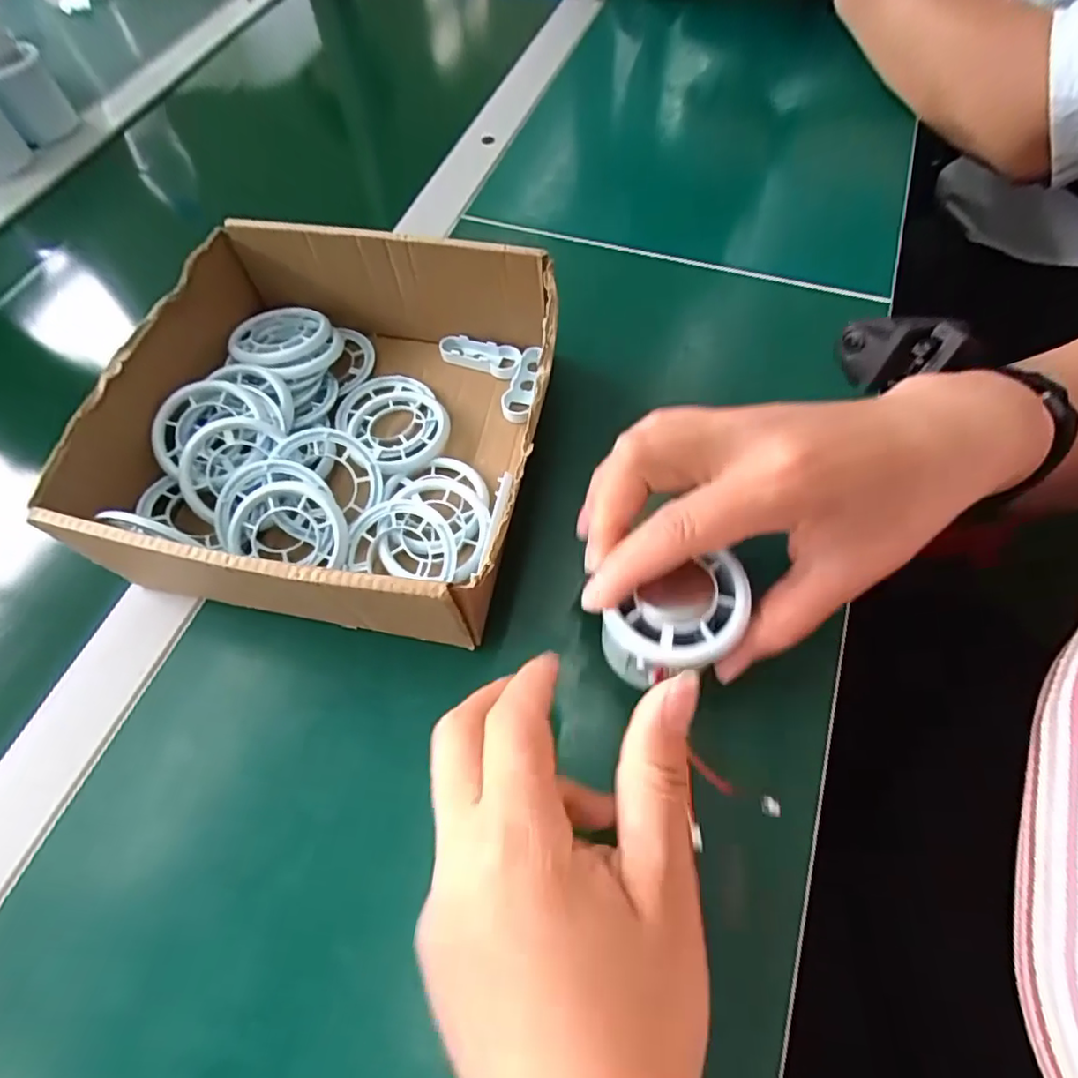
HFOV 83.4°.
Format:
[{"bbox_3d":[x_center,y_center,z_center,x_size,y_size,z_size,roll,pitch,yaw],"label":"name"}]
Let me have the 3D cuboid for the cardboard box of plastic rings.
[{"bbox_3d":[-0.100,-0.060,0.307,0.207,0.072,0.196,9,62,8],"label":"cardboard box of plastic rings"}]

